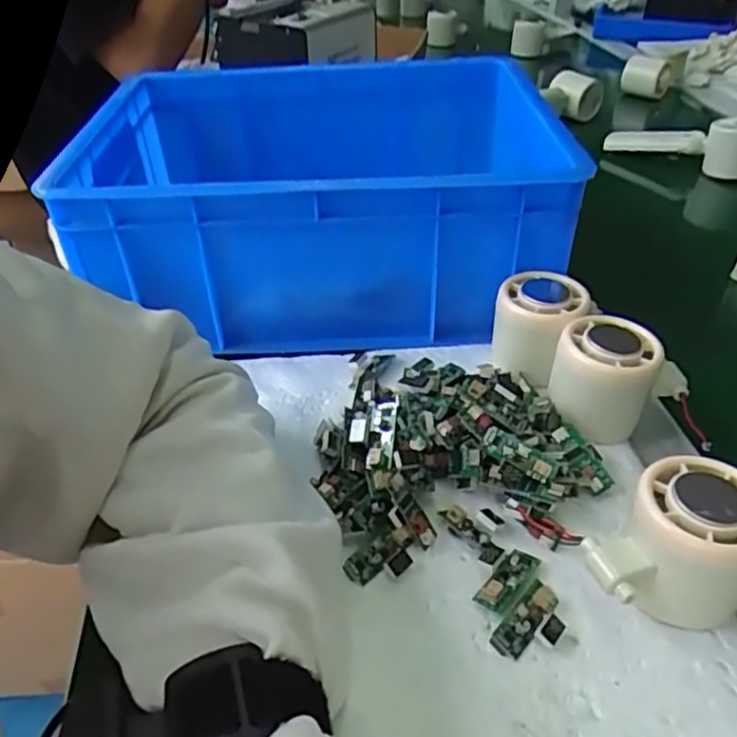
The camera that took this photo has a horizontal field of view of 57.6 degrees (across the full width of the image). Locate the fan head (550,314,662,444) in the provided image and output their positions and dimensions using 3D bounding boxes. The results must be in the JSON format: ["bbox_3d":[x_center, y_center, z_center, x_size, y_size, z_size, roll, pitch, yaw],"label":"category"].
[{"bbox_3d":[0.135,0.008,0.387,0.055,0.057,0.055,16,40,22],"label":"fan head"}]

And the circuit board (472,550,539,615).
[{"bbox_3d":[0.065,0.097,0.309,0.015,0.007,0.037,25,43,30],"label":"circuit board"}]

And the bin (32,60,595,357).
[{"bbox_3d":[-0.031,-0.141,0.536,0.323,0.132,0.272,-1,36,1],"label":"bin"}]

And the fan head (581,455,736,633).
[{"bbox_3d":[0.135,0.080,0.290,0.057,0.059,0.065,28,45,33],"label":"fan head"}]

